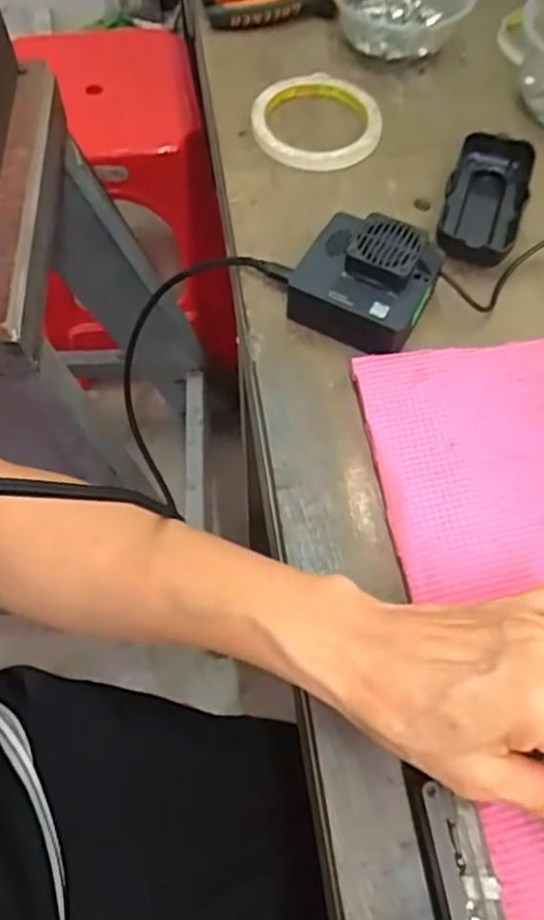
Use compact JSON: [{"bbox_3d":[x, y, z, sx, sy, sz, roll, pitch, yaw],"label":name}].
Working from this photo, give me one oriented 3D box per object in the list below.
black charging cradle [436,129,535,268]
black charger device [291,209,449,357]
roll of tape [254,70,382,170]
[{"bbox_3d":[0.148,-0.180,0.455,0.052,0.022,0.108,16,64,9],"label":"black charging cradle"},{"bbox_3d":[0.058,-0.110,0.406,0.081,0.042,0.073,28,67,14],"label":"black charger device"},{"bbox_3d":[0.034,-0.255,0.493,0.094,0.015,0.097,0,63,1],"label":"roll of tape"}]

